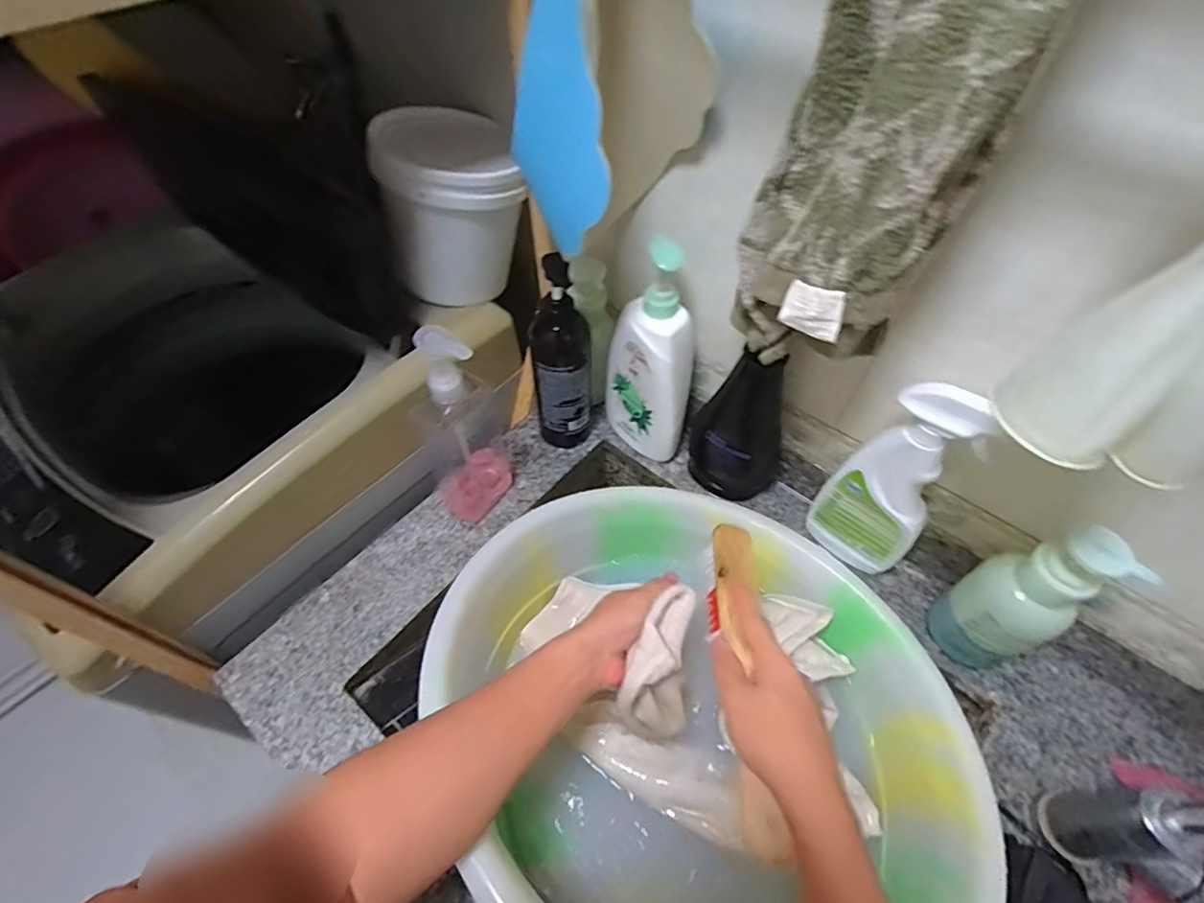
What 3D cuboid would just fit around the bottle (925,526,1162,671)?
[{"bbox_3d":[0.363,0.134,0.481,0.063,0.205,0.076,-21,56,-16],"label":"bottle"}]

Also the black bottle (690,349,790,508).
[{"bbox_3d":[0.154,-0.023,0.598,0.106,0.193,0.048,15,55,10],"label":"black bottle"}]

